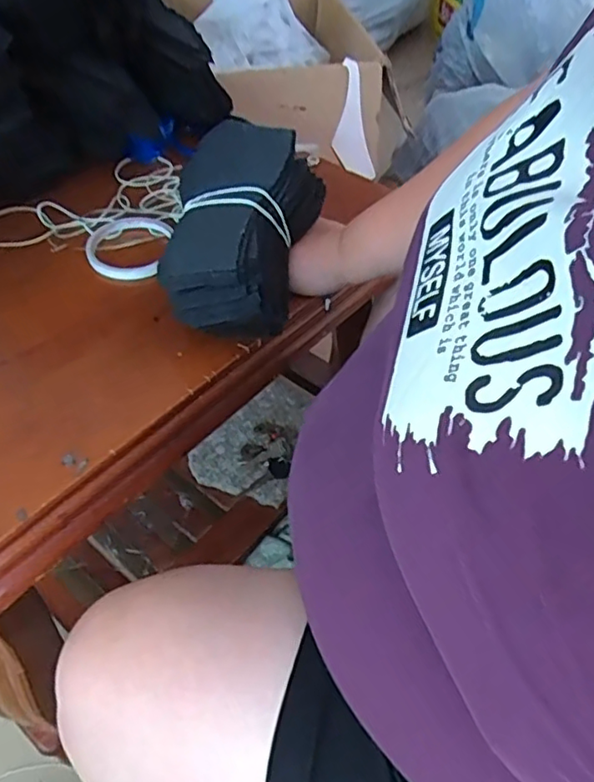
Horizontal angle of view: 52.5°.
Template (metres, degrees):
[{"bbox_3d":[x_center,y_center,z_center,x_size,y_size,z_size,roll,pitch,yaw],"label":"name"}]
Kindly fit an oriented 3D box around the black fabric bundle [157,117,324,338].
[{"bbox_3d":[-0.046,-0.154,0.520,0.118,0.090,0.231,4,49,5],"label":"black fabric bundle"}]

